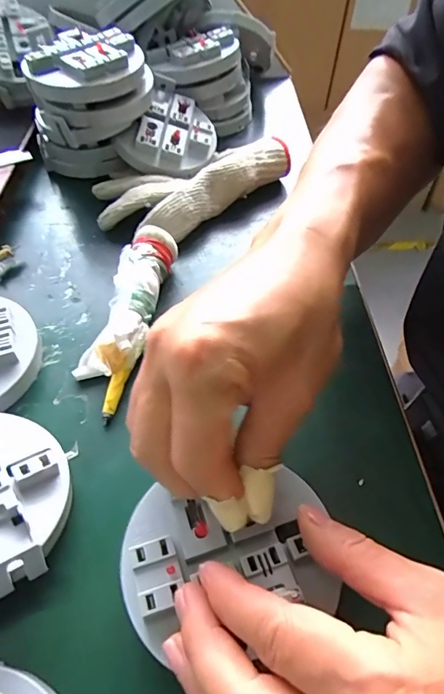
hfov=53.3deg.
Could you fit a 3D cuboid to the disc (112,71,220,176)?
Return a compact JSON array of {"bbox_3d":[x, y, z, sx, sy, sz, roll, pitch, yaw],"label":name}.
[{"bbox_3d":[-0.046,-0.214,0.434,0.082,0.019,0.106,24,68,-5],"label":"disc"}]

